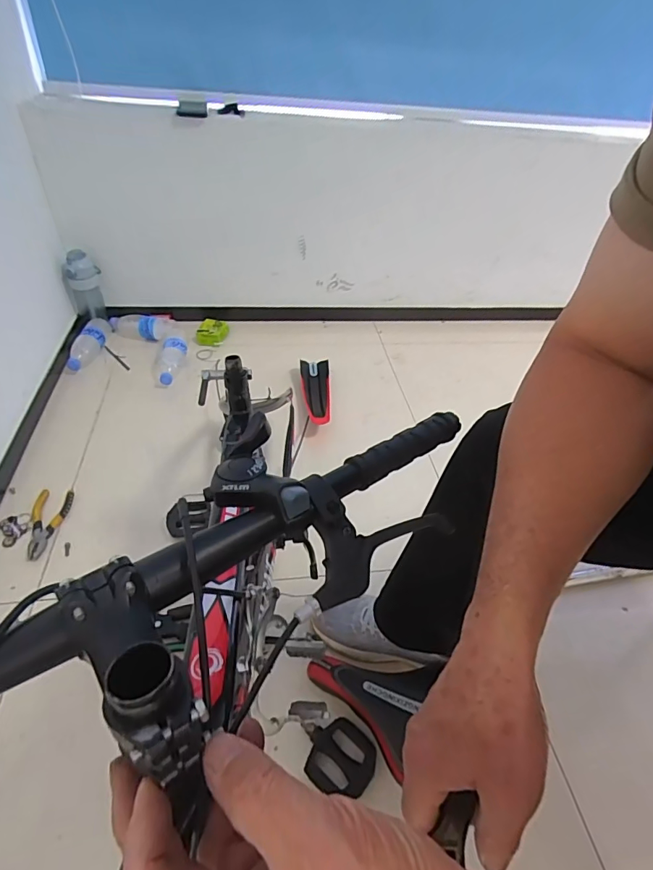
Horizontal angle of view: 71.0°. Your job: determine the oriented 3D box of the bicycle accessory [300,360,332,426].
[{"bbox_3d":[-0.022,-0.116,1.227,0.080,0.032,0.300,-1,42,-8],"label":"bicycle accessory"}]

